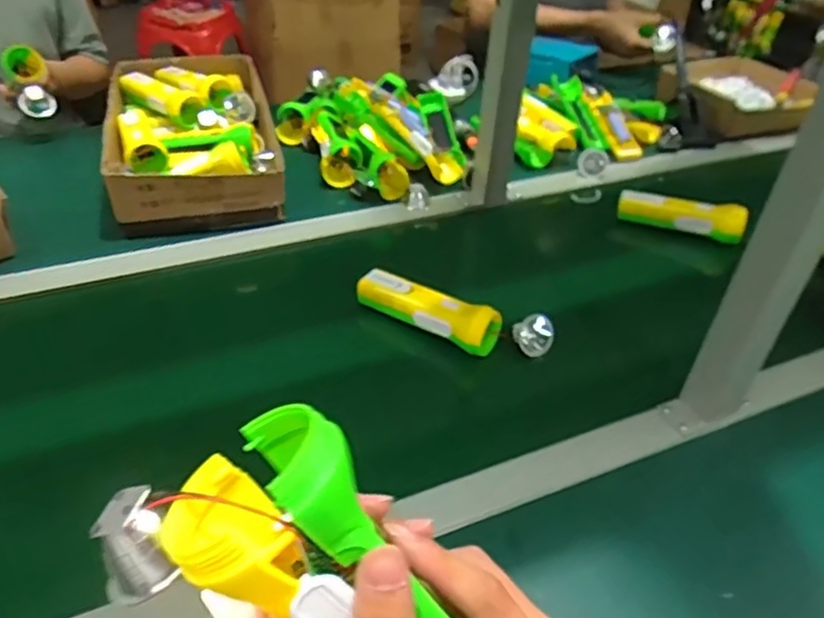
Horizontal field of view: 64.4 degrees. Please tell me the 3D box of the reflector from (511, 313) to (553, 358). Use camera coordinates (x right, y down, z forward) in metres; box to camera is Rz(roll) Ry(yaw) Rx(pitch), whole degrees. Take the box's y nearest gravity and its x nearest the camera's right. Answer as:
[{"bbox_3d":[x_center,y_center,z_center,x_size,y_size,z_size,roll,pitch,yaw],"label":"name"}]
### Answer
[{"bbox_3d":[0.131,0.027,0.705,0.030,0.034,0.039,-15,44,-22],"label":"reflector"}]

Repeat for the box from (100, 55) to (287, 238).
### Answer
[{"bbox_3d":[-0.322,-0.262,0.960,0.216,0.090,0.414,-9,42,-16],"label":"box"}]

